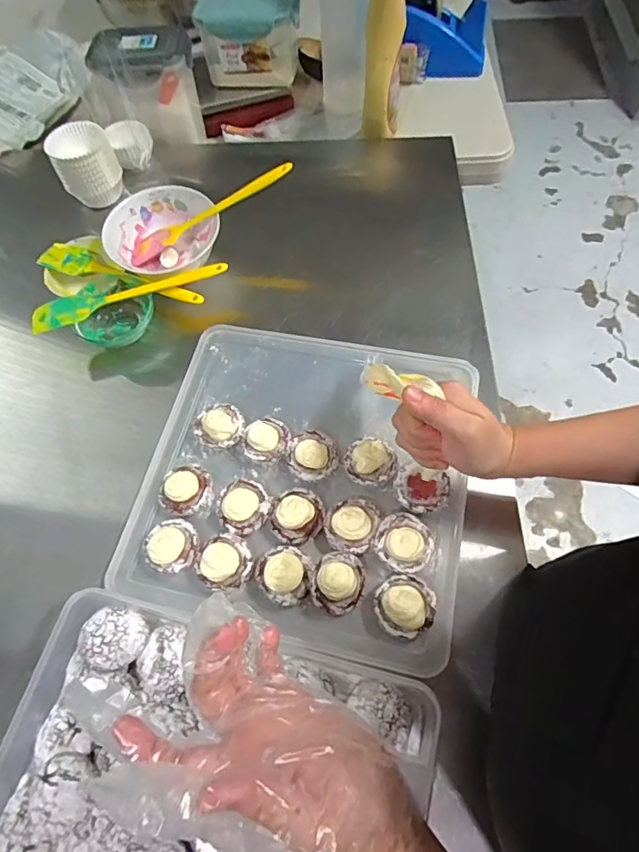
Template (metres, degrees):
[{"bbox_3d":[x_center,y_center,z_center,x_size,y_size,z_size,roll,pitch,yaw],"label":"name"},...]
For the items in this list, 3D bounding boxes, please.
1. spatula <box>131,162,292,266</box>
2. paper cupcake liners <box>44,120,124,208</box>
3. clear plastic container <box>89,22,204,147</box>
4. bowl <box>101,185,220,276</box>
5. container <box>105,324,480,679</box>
[{"bbox_3d":[-0.124,-0.239,0.562,0.208,0.014,0.036,-22,63,16],"label":"spatula"},{"bbox_3d":[-0.285,-0.323,0.617,0.061,0.078,0.069,8,64,6],"label":"paper cupcake liners"},{"bbox_3d":[-0.234,-0.462,0.682,0.134,0.120,0.085,-17,64,-6],"label":"clear plastic container"},{"bbox_3d":[-0.181,-0.216,0.582,0.128,0.051,0.120,15,65,10],"label":"bowl"},{"bbox_3d":[-0.013,0.042,0.475,0.295,0.052,0.291,11,64,8],"label":"container"}]

